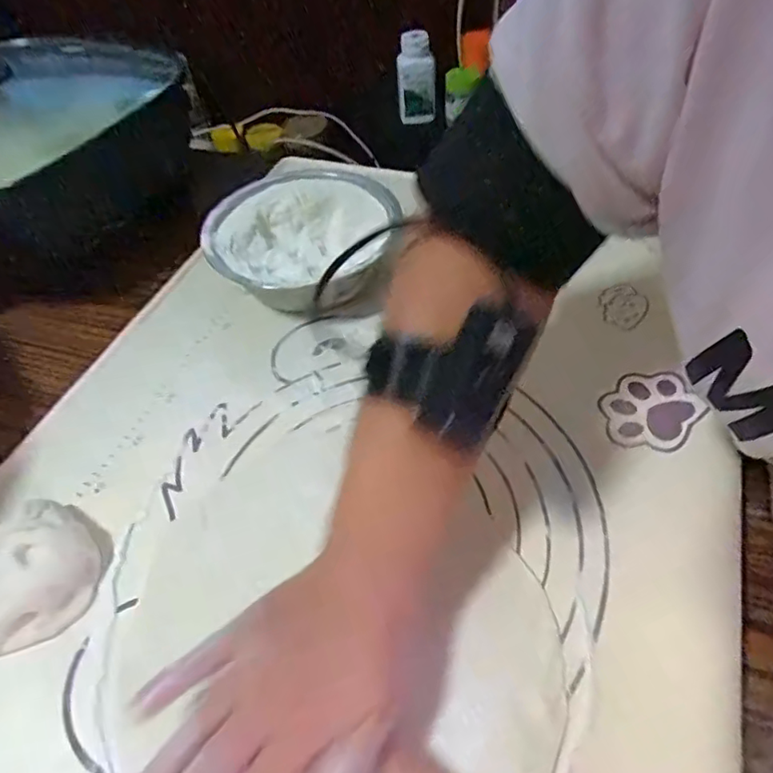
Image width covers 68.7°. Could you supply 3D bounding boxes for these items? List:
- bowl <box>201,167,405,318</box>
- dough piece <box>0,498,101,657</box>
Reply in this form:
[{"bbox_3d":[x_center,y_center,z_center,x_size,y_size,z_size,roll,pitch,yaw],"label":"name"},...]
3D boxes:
[{"bbox_3d":[-0.075,-0.132,0.520,0.149,0.059,0.173,21,55,19],"label":"bowl"},{"bbox_3d":[-0.216,0.120,0.338,0.063,0.035,0.096,19,55,18],"label":"dough piece"}]

